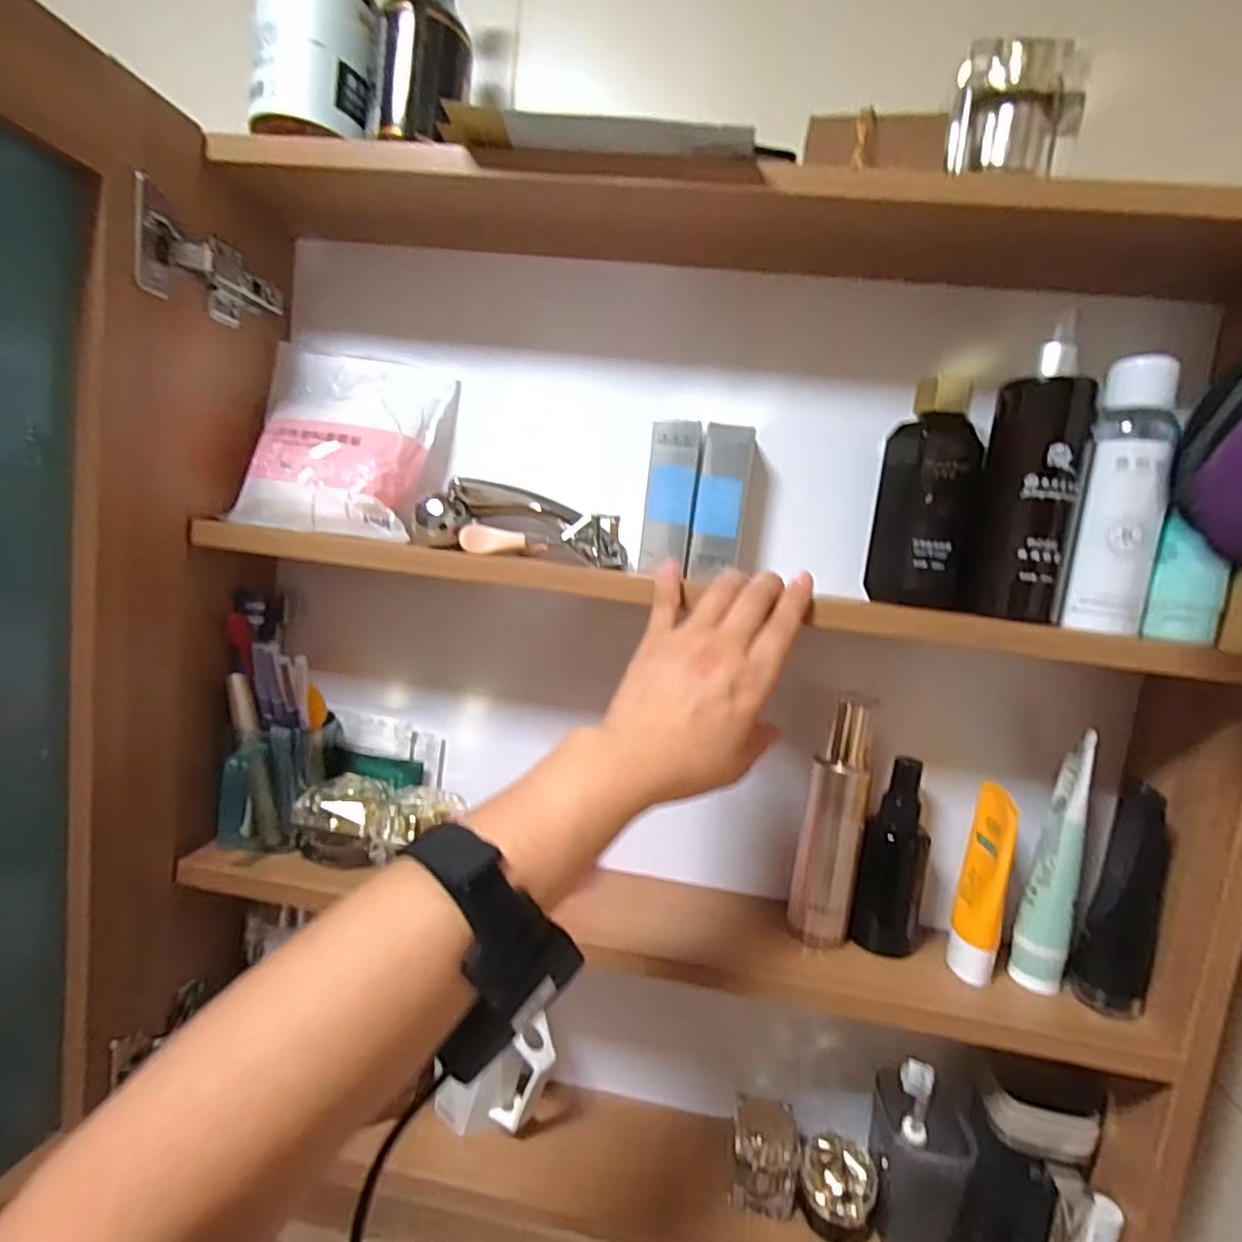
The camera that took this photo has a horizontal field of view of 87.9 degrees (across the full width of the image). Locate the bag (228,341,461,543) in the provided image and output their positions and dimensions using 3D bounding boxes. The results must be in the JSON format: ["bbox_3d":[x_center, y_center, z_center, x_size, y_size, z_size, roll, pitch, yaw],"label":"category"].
[{"bbox_3d":[-0.201,-0.133,0.480,0.139,0.152,0.034,6,-23,-2],"label":"bag"}]

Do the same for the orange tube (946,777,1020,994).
[{"bbox_3d":[0.251,0.179,0.440,0.025,0.128,0.051,11,6,-2],"label":"orange tube"}]

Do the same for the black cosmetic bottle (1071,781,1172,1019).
[{"bbox_3d":[0.331,0.182,0.422,0.039,0.142,0.042,13,9,44],"label":"black cosmetic bottle"}]

